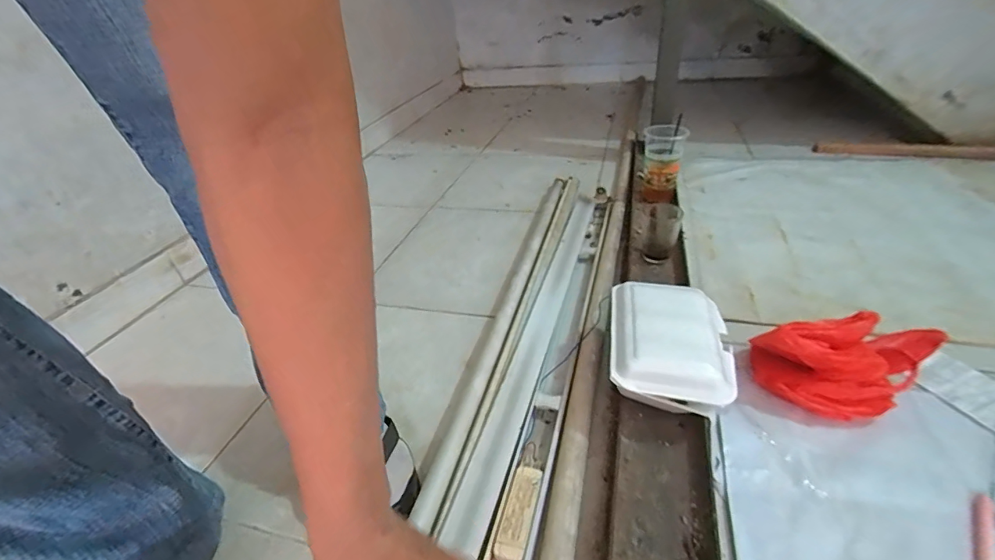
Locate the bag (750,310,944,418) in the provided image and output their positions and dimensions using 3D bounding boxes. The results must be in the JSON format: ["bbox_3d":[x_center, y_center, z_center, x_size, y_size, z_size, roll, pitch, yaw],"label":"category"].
[{"bbox_3d":[0.428,0.093,0.564,0.194,0.110,0.129,-22,36,-20],"label":"bag"}]

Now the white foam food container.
[{"bbox_3d":[0.208,0.077,0.554,0.136,0.070,0.180,4,35,14],"label":"white foam food container"}]

